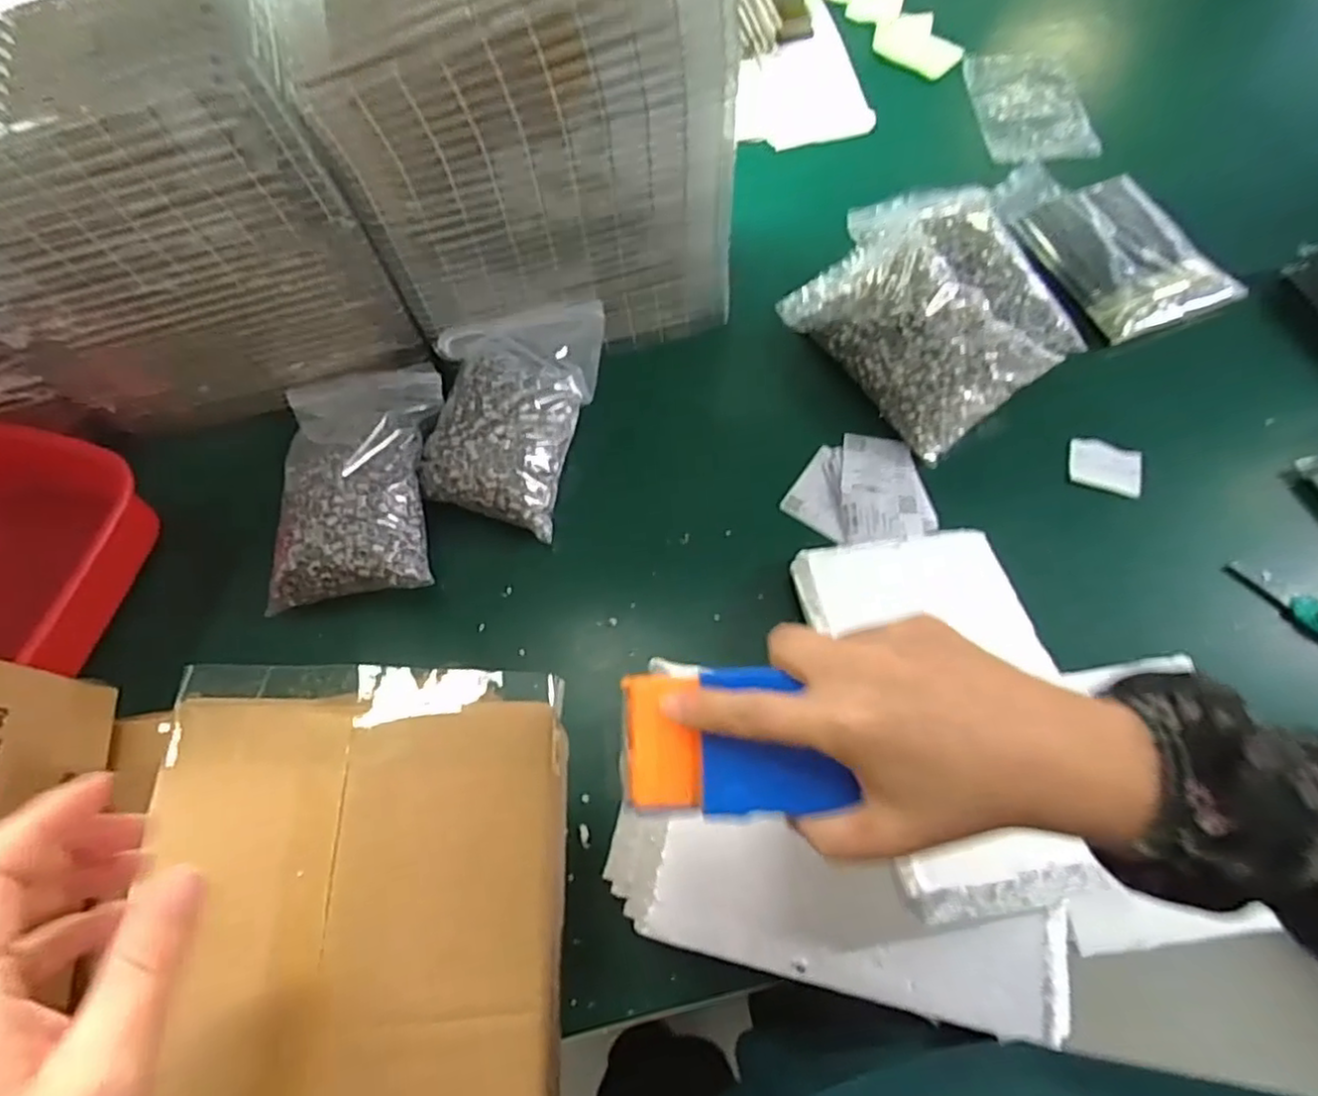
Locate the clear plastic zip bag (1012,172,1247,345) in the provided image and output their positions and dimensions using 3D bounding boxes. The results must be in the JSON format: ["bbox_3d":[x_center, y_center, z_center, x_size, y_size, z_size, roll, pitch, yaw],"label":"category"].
[{"bbox_3d":[0.477,-0.305,0.694,0.152,0.033,0.196,-18,66,-6],"label":"clear plastic zip bag"}]

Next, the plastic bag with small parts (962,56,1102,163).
[{"bbox_3d":[0.439,-0.528,0.805,0.125,0.014,0.188,0,66,2],"label":"plastic bag with small parts"}]

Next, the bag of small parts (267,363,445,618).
[{"bbox_3d":[-0.260,-0.065,0.578,0.136,0.051,0.218,-6,65,0],"label":"bag of small parts"}]

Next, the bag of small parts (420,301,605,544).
[{"bbox_3d":[-0.132,-0.119,0.603,0.130,0.079,0.201,12,67,8],"label":"bag of small parts"}]

